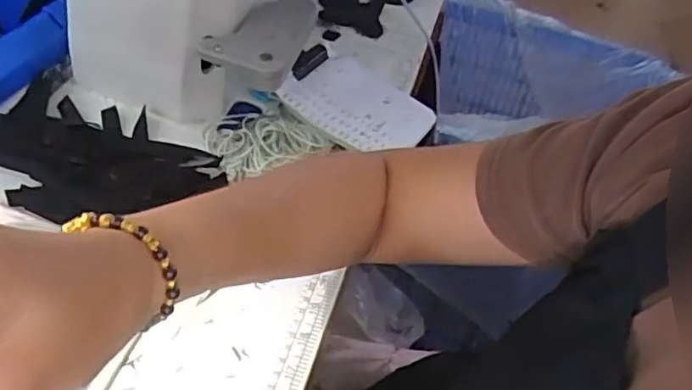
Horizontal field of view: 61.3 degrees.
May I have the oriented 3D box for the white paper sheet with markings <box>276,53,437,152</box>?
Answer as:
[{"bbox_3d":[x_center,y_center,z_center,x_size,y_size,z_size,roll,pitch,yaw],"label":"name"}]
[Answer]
[{"bbox_3d":[0.015,-0.089,0.581,0.130,0.008,0.109,38,51,13],"label":"white paper sheet with markings"}]

